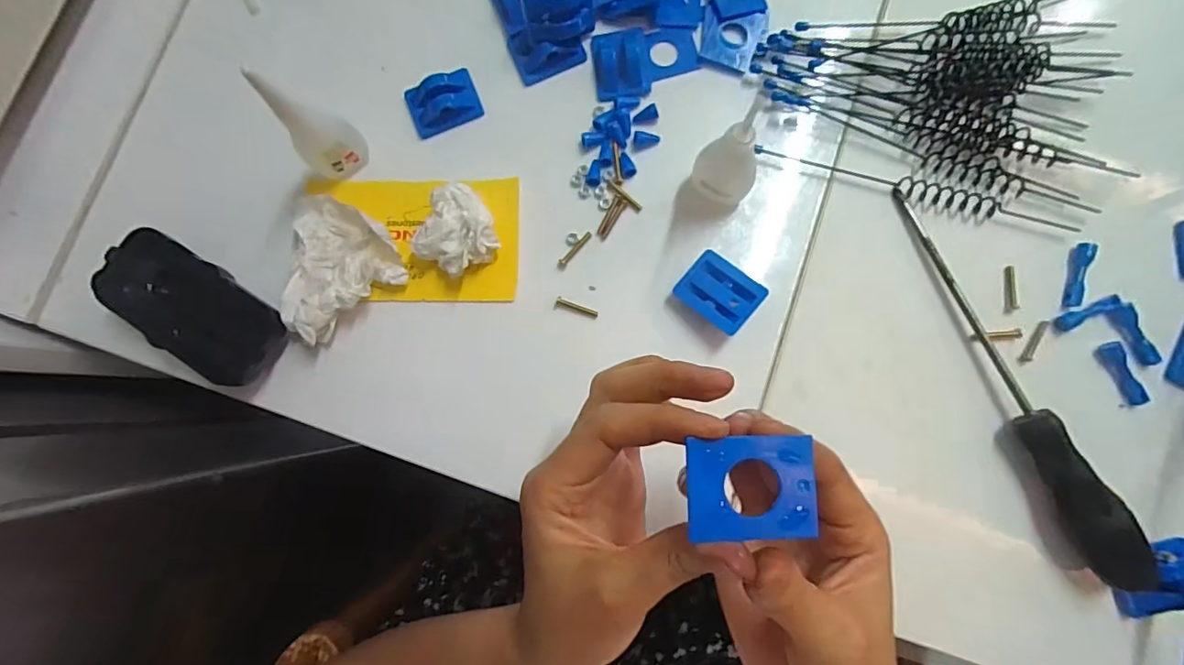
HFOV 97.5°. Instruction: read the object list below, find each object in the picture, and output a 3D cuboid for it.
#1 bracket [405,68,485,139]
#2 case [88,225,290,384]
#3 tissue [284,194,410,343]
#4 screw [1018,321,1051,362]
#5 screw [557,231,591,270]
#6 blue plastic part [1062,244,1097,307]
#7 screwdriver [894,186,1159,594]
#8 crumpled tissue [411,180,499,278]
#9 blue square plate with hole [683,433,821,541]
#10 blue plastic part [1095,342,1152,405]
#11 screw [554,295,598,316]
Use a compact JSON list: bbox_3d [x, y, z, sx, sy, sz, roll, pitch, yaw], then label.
[{"bbox_3d":[-0.094,-0.146,0.327,0.044,0.010,0.031,-24,84,1],"label":"bracket"},{"bbox_3d":[-0.234,-0.015,0.309,0.101,0.033,0.052,34,87,6],"label":"case"},{"bbox_3d":[-0.158,-0.044,0.310,0.075,0.028,0.075,-42,84,-1],"label":"tissue"},{"bbox_3d":[0.257,0.005,0.298,0.007,0.004,0.027,34,88,6],"label":"screw"},{"bbox_3d":[-0.010,-0.050,0.318,0.005,0.004,0.029,43,88,6],"label":"screw"},{"bbox_3d":[0.286,-0.034,0.304,0.009,0.007,0.038,14,86,4],"label":"blue plastic part"},{"bbox_3d":[0.235,0.020,0.285,0.025,0.031,0.233,-20,84,1],"label":"screwdriver"},{"bbox_3d":[-0.078,-0.059,0.308,0.043,0.025,0.048,31,87,6],"label":"crumpled tissue"},{"bbox_3d":[0.049,0.049,0.163,0.039,0.005,0.030,-1,85,3],"label":"blue square plate with hole"},{"bbox_3d":[0.307,0.023,0.299,0.011,0.004,0.038,-27,84,1],"label":"blue plastic part"},{"bbox_3d":[-0.009,-0.015,0.314,0.026,0.004,0.006,18,86,5],"label":"screw"}]

